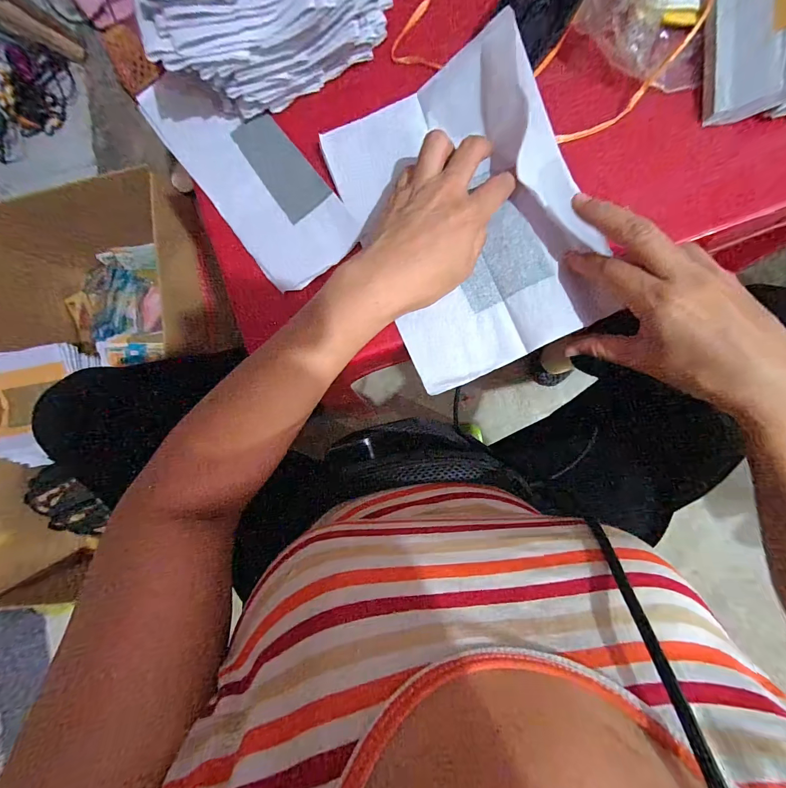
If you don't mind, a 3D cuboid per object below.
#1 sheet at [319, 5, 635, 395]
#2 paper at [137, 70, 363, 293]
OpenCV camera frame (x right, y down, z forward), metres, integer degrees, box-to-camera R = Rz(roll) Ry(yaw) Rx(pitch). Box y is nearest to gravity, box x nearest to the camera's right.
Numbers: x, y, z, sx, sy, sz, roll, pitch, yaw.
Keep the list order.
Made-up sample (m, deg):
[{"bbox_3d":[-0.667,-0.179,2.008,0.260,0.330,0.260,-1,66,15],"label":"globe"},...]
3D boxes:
[{"bbox_3d":[0.060,-0.141,0.281,0.170,0.046,0.234,-24,86,5],"label":"sheet"},{"bbox_3d":[-0.126,-0.196,0.320,0.088,0.008,0.229,-38,85,4],"label":"paper"}]

